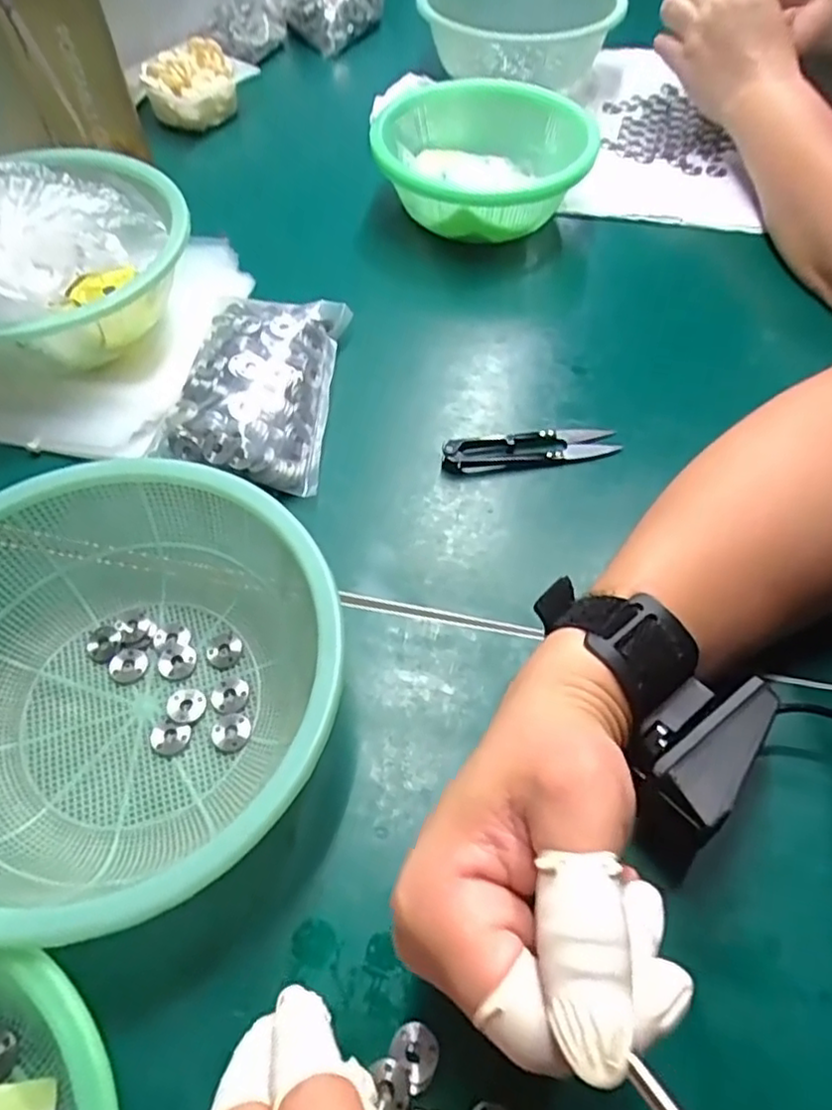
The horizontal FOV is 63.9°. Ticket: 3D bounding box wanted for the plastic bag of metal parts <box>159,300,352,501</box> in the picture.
[{"bbox_3d":[-0.094,-0.105,0.397,0.086,0.032,0.138,4,57,2],"label":"plastic bag of metal parts"}]

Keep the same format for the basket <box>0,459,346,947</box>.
[{"bbox_3d":[-0.123,0.056,0.277,0.181,0.066,0.176,0,57,0],"label":"basket"}]

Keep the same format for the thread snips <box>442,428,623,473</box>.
[{"bbox_3d":[0.067,-0.063,0.390,0.102,0.012,0.024,-7,57,-4],"label":"thread snips"}]

